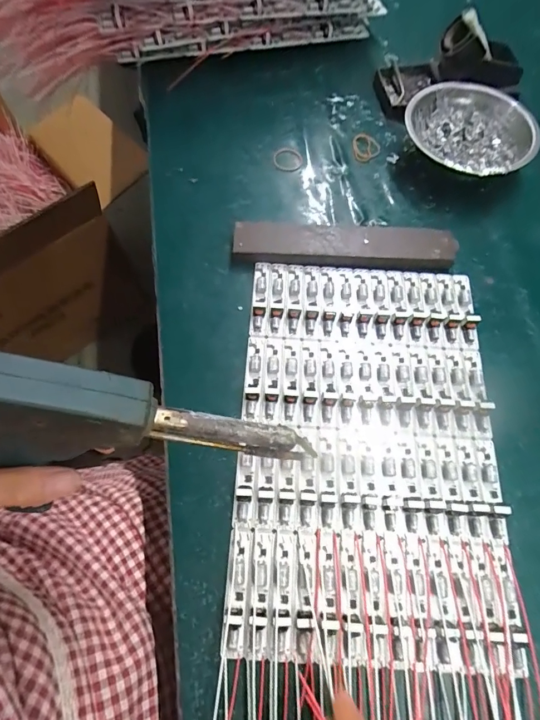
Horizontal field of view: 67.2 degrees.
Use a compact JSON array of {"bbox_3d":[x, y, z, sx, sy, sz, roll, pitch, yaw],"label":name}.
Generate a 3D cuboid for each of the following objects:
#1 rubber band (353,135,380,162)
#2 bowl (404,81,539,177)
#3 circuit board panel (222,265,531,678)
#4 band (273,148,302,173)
[{"bbox_3d":[0.102,-0.226,0.431,0.029,0.004,0.035,18,68,7],"label":"rubber band"},{"bbox_3d":[0.201,-0.221,0.406,0.115,0.040,0.117,0,67,0],"label":"bowl"},{"bbox_3d":[0.073,0.055,0.307,0.188,0.011,0.295,3,67,1],"label":"circuit board panel"},{"bbox_3d":[0.019,-0.212,0.428,0.031,0.005,0.029,0,67,0],"label":"band"}]

